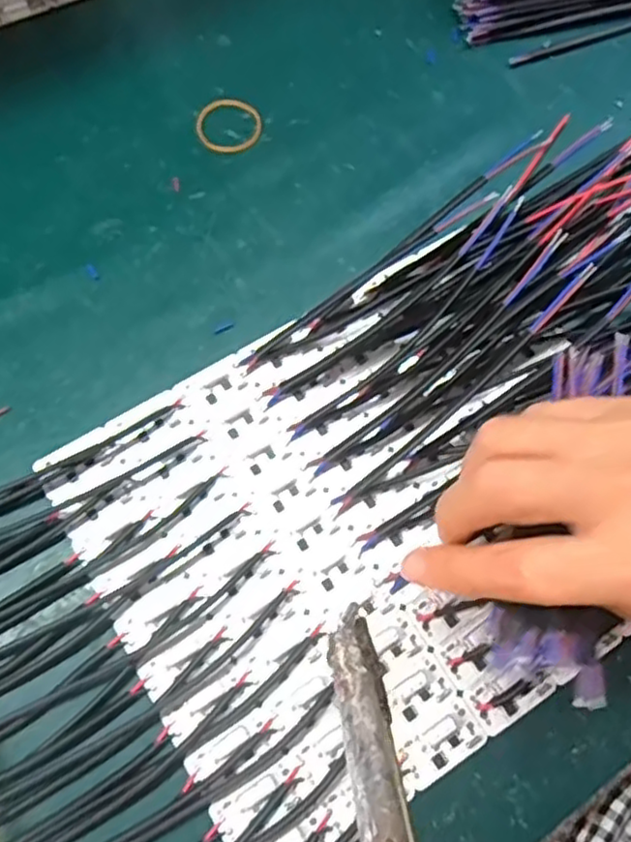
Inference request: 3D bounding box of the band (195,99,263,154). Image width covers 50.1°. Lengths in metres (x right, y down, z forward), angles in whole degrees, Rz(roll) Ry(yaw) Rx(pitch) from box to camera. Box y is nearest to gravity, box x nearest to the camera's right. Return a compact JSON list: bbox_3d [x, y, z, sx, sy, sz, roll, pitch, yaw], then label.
[{"bbox_3d":[-0.048,-0.163,0.370,0.035,0.004,0.035,0,71,-1],"label":"band"}]

